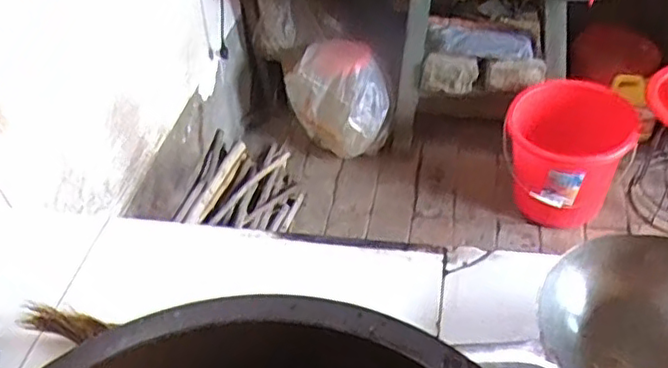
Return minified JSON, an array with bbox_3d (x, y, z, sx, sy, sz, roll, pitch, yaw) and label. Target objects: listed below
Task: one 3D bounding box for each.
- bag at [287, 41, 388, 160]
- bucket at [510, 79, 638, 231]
[{"bbox_3d":[0.019,-0.249,1.844,0.287,0.282,0.198,-9,43,-2],"label":"bag"},{"bbox_3d":[0.592,-0.077,1.630,0.282,0.278,0.276,-3,43,3],"label":"bucket"}]

